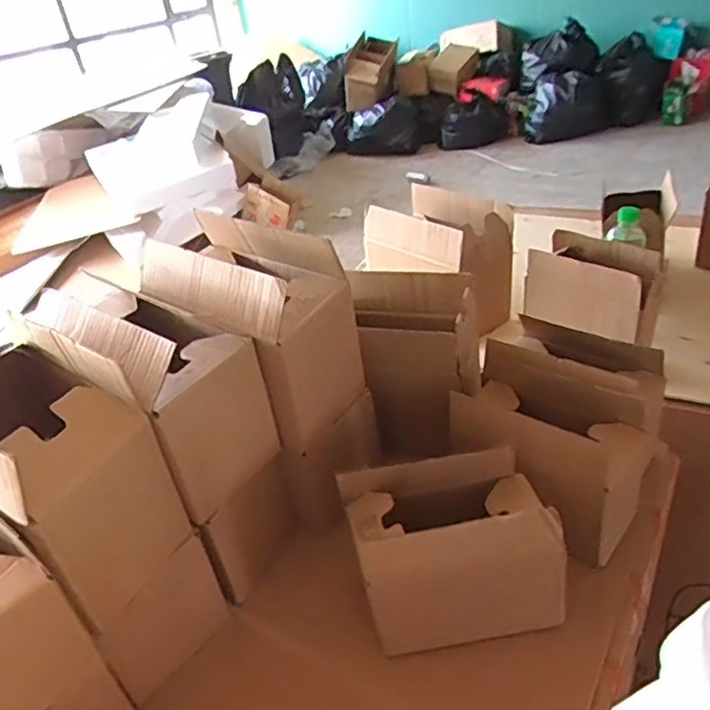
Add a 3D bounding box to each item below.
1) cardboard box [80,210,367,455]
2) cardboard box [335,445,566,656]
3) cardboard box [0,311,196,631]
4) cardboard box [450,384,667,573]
[{"bbox_3d":[-0.127,-0.032,0.738,0.218,0.210,0.171,17,41,33],"label":"cardboard box"},{"bbox_3d":[0.100,0.199,0.640,0.197,0.163,0.108,-8,34,0],"label":"cardboard box"},{"bbox_3d":[-0.276,0.109,0.576,0.175,0.209,0.127,16,40,31],"label":"cardboard box"},{"bbox_3d":[0.225,0.117,0.728,0.205,0.172,0.106,20,43,35],"label":"cardboard box"}]

